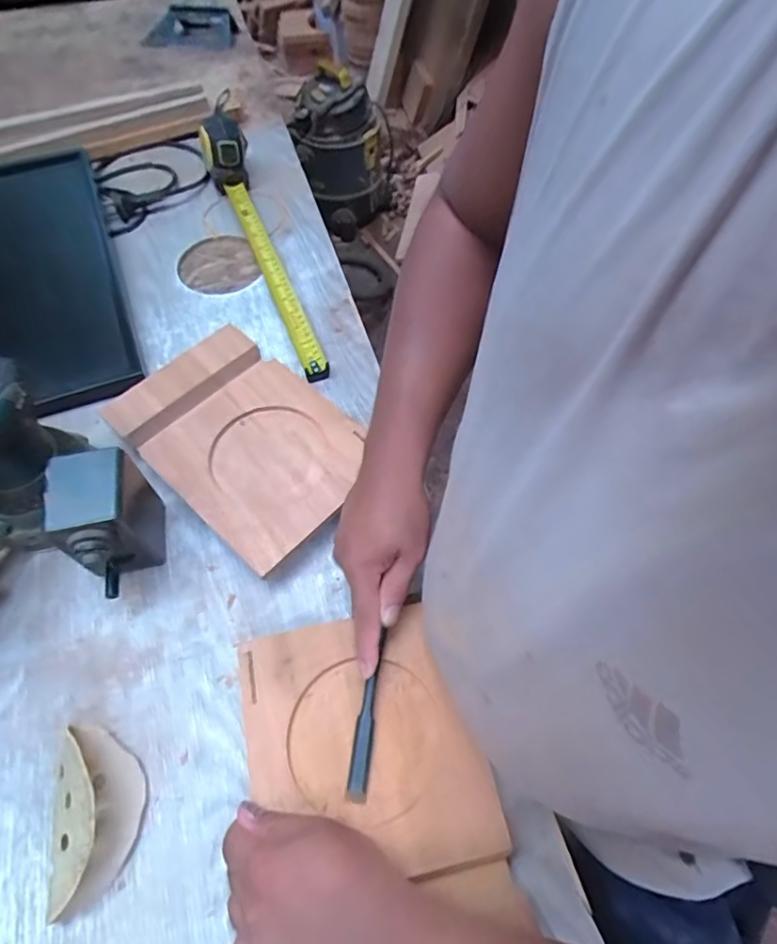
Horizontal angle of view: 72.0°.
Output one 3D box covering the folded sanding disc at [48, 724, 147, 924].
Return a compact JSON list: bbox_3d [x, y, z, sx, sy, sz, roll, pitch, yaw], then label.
[{"bbox_3d":[-0.209,0.240,0.381,0.052,0.042,0.114,-9,61,-7],"label":"folded sanding disc"}]

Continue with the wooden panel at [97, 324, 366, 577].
[{"bbox_3d":[-0.142,-0.036,0.534,0.245,0.020,0.167,40,66,18],"label":"wooden panel"}]

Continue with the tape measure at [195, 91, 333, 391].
[{"bbox_3d":[-0.179,-0.332,0.688,0.058,0.075,0.508,-16,63,-11],"label":"tape measure"}]

